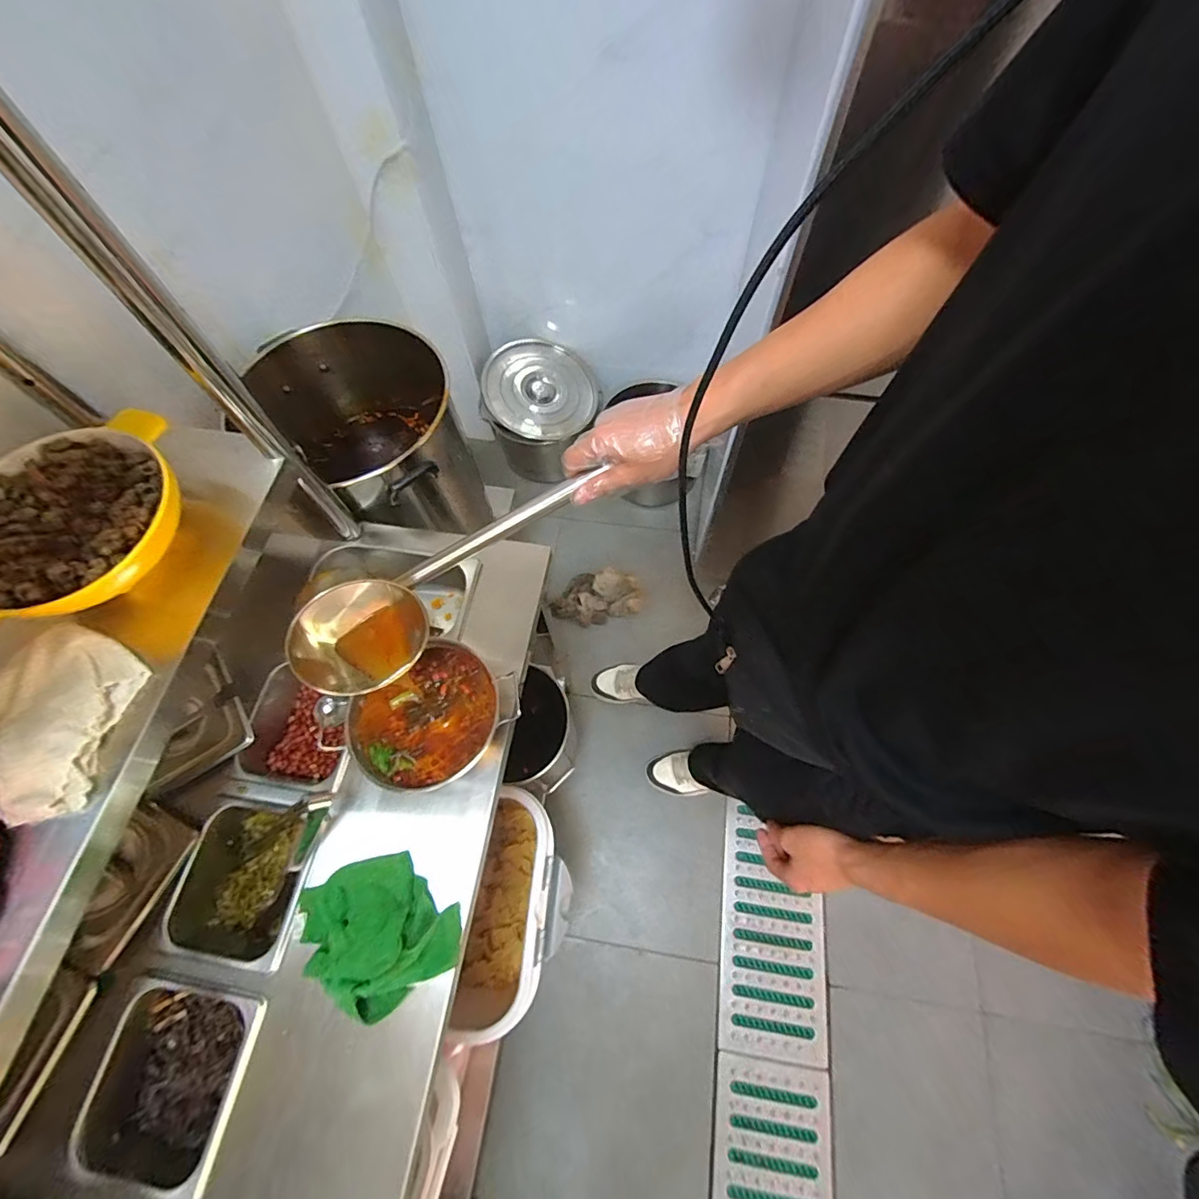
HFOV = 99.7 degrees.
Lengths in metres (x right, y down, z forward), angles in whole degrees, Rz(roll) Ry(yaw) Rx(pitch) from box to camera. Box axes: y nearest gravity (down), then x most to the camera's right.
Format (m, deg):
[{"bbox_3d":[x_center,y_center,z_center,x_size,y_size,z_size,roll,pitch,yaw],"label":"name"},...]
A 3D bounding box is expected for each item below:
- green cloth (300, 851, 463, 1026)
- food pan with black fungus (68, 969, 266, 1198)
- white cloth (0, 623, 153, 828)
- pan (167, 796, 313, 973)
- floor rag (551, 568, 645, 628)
[{"bbox_3d":[-0.254,0.372,0.574,0.157,0.047,0.160,-30,68,-12],"label":"green cloth"},{"bbox_3d":[-0.470,0.524,0.562,0.173,0.075,0.176,8,66,5],"label":"food pan with black fungus"},{"bbox_3d":[-0.522,0.112,0.476,0.113,0.033,0.169,6,66,4],"label":"white cloth"},{"bbox_3d":[-0.444,0.354,0.647,0.160,0.087,0.176,5,66,4],"label":"pan"},{"bbox_3d":[-0.015,-0.009,1.578,0.270,0.043,0.170,-11,66,-3],"label":"floor rag"}]

